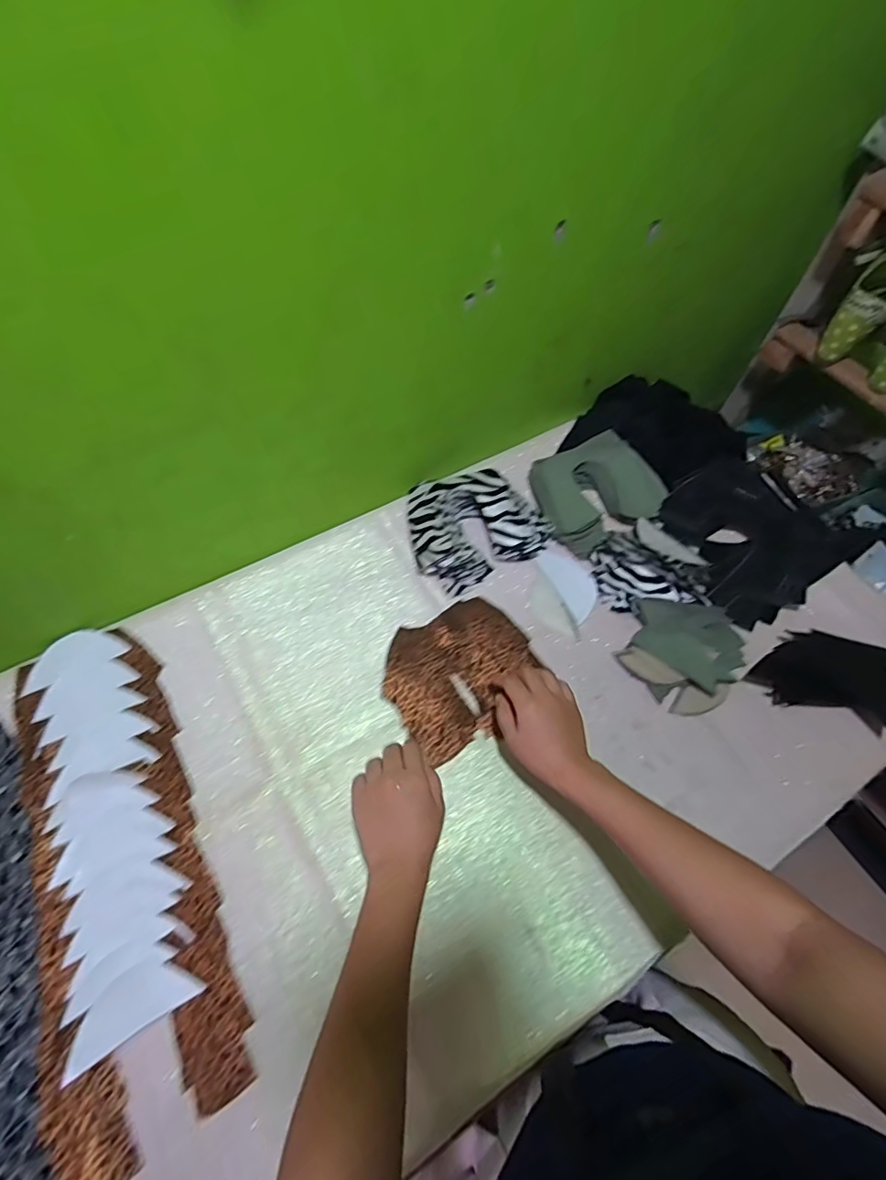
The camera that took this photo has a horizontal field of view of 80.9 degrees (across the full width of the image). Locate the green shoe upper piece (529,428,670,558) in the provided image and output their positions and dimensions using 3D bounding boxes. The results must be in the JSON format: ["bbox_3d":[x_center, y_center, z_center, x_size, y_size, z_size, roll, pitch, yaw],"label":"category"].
[{"bbox_3d":[0.213,-0.140,0.734,0.162,0.063,0.148,-22,63,-16],"label":"green shoe upper piece"}]

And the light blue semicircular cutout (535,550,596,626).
[{"bbox_3d":[0.169,-0.010,0.688,0.056,0.010,0.108,-23,64,-16],"label":"light blue semicircular cutout"}]

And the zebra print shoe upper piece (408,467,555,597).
[{"bbox_3d":[0.038,-0.092,0.698,0.180,0.060,0.157,-24,64,-17],"label":"zebra print shoe upper piece"}]

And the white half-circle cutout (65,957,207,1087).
[{"bbox_3d":[-0.270,0.358,0.447,0.107,0.006,0.047,-27,65,-18],"label":"white half-circle cutout"}]

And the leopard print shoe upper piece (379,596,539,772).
[{"bbox_3d":[0.022,0.095,0.613,0.174,0.023,0.148,-28,65,-18],"label":"leopard print shoe upper piece"}]

